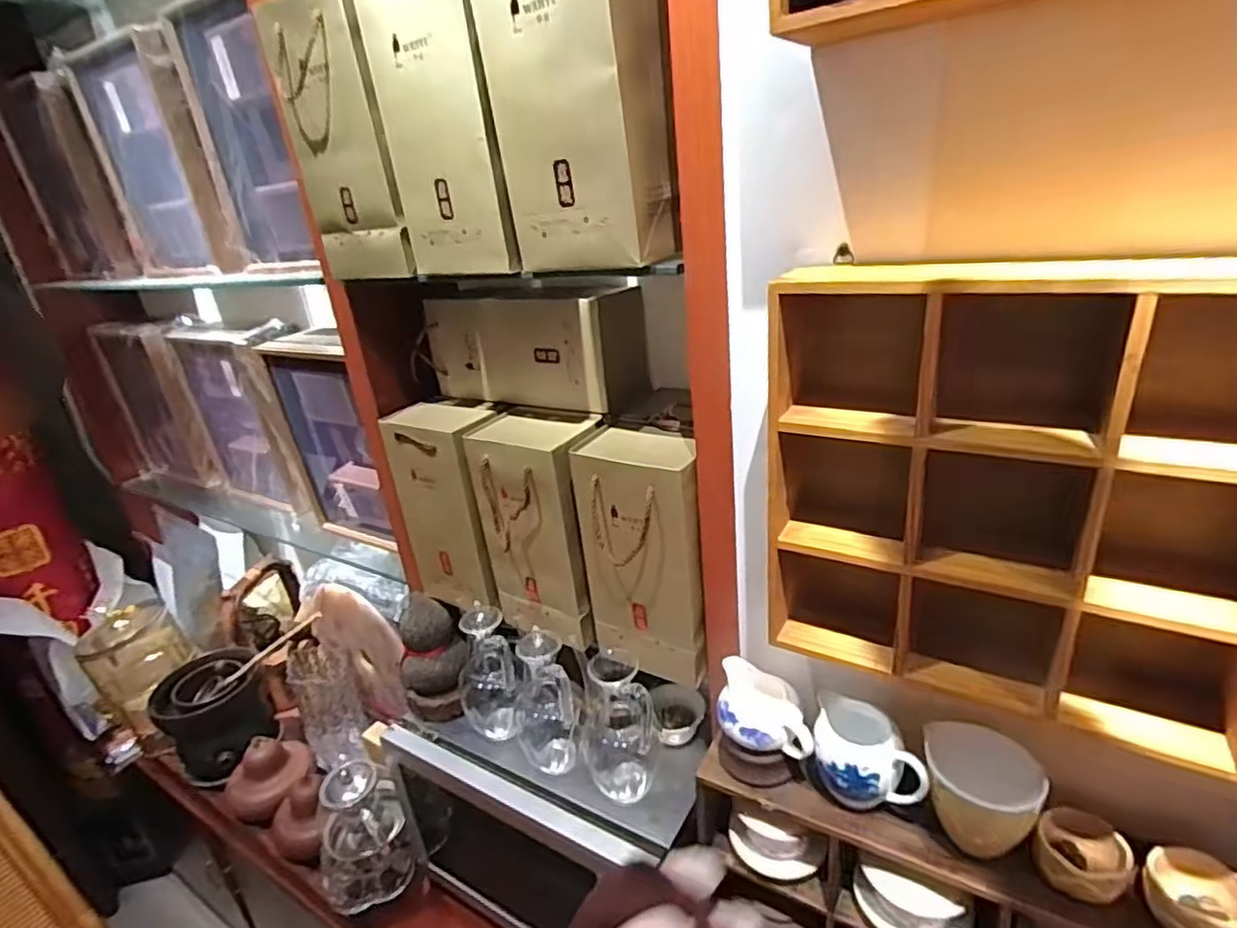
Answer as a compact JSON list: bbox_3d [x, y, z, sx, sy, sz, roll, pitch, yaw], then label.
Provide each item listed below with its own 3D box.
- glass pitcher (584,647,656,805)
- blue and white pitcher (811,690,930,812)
[{"bbox_3d":[-0.001,0.295,0.723,0.076,0.154,0.082,-8,23,-5],"label":"glass pitcher"},{"bbox_3d":[0.214,0.255,0.555,0.087,0.075,0.067,2,24,18],"label":"blue and white pitcher"}]

